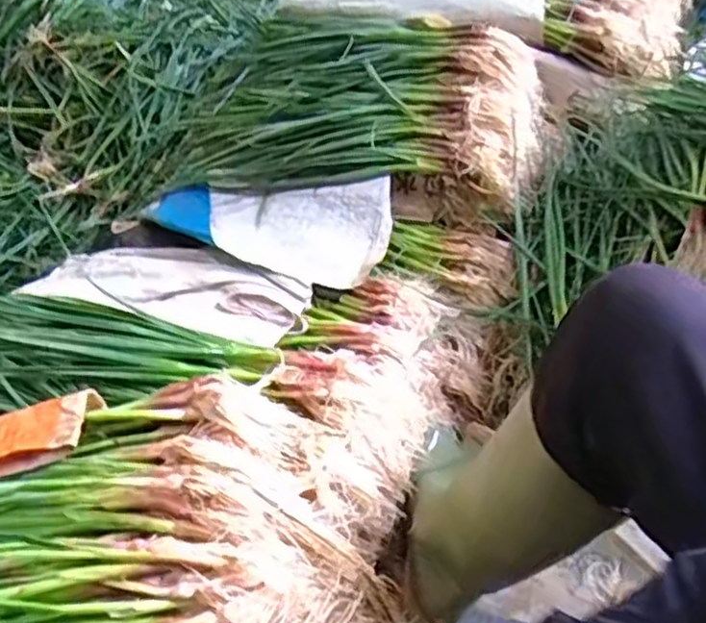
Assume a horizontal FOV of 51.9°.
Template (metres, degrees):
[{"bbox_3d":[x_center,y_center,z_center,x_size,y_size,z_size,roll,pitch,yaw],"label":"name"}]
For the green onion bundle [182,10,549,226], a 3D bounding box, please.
[{"bbox_3d":[0.019,-0.344,1.208,0.575,0.147,0.368,11,45,20],"label":"green onion bundle"}]

